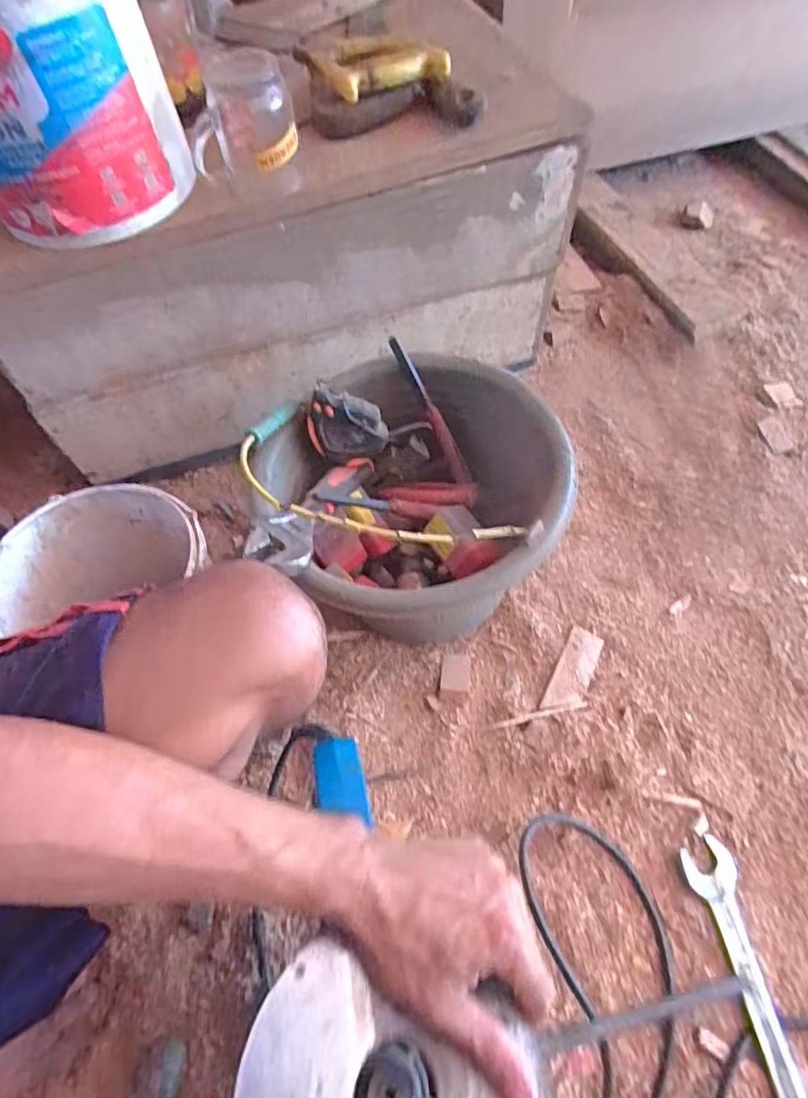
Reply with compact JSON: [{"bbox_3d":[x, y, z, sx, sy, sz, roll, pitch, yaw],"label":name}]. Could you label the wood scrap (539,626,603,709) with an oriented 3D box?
[{"bbox_3d":[0.178,0.129,0.596,0.035,0.004,0.097,26,64,13],"label":"wood scrap"}]

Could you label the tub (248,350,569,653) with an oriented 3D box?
[{"bbox_3d":[0.011,-0.045,0.581,0.254,0.191,0.286,-23,64,-13],"label":"tub"}]

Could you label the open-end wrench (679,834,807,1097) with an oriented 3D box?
[{"bbox_3d":[0.286,0.366,0.453,0.046,0.018,0.238,-8,61,-5],"label":"open-end wrench"}]

